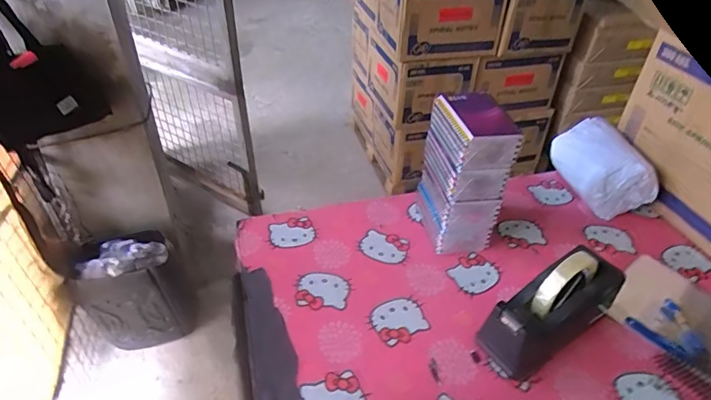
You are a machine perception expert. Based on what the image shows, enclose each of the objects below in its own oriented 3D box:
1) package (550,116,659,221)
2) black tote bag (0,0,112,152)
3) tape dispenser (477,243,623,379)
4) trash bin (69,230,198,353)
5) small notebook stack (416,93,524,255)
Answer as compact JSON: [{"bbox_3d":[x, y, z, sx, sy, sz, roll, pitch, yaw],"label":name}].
[{"bbox_3d":[0.464,-0.063,0.913,0.121,0.108,0.201,-5,39,-10],"label":"package"},{"bbox_3d":[-0.782,-0.305,1.145,0.241,0.336,0.087,-8,40,-13],"label":"black tote bag"},{"bbox_3d":[0.268,0.140,0.634,0.210,0.129,0.074,-21,44,-27],"label":"tape dispenser"},{"bbox_3d":[-0.729,0.311,1.578,0.326,0.347,0.237,-13,41,-19],"label":"trash bin"},{"bbox_3d":[0.175,-0.041,0.769,0.103,0.231,0.141,-3,39,-7],"label":"small notebook stack"}]

